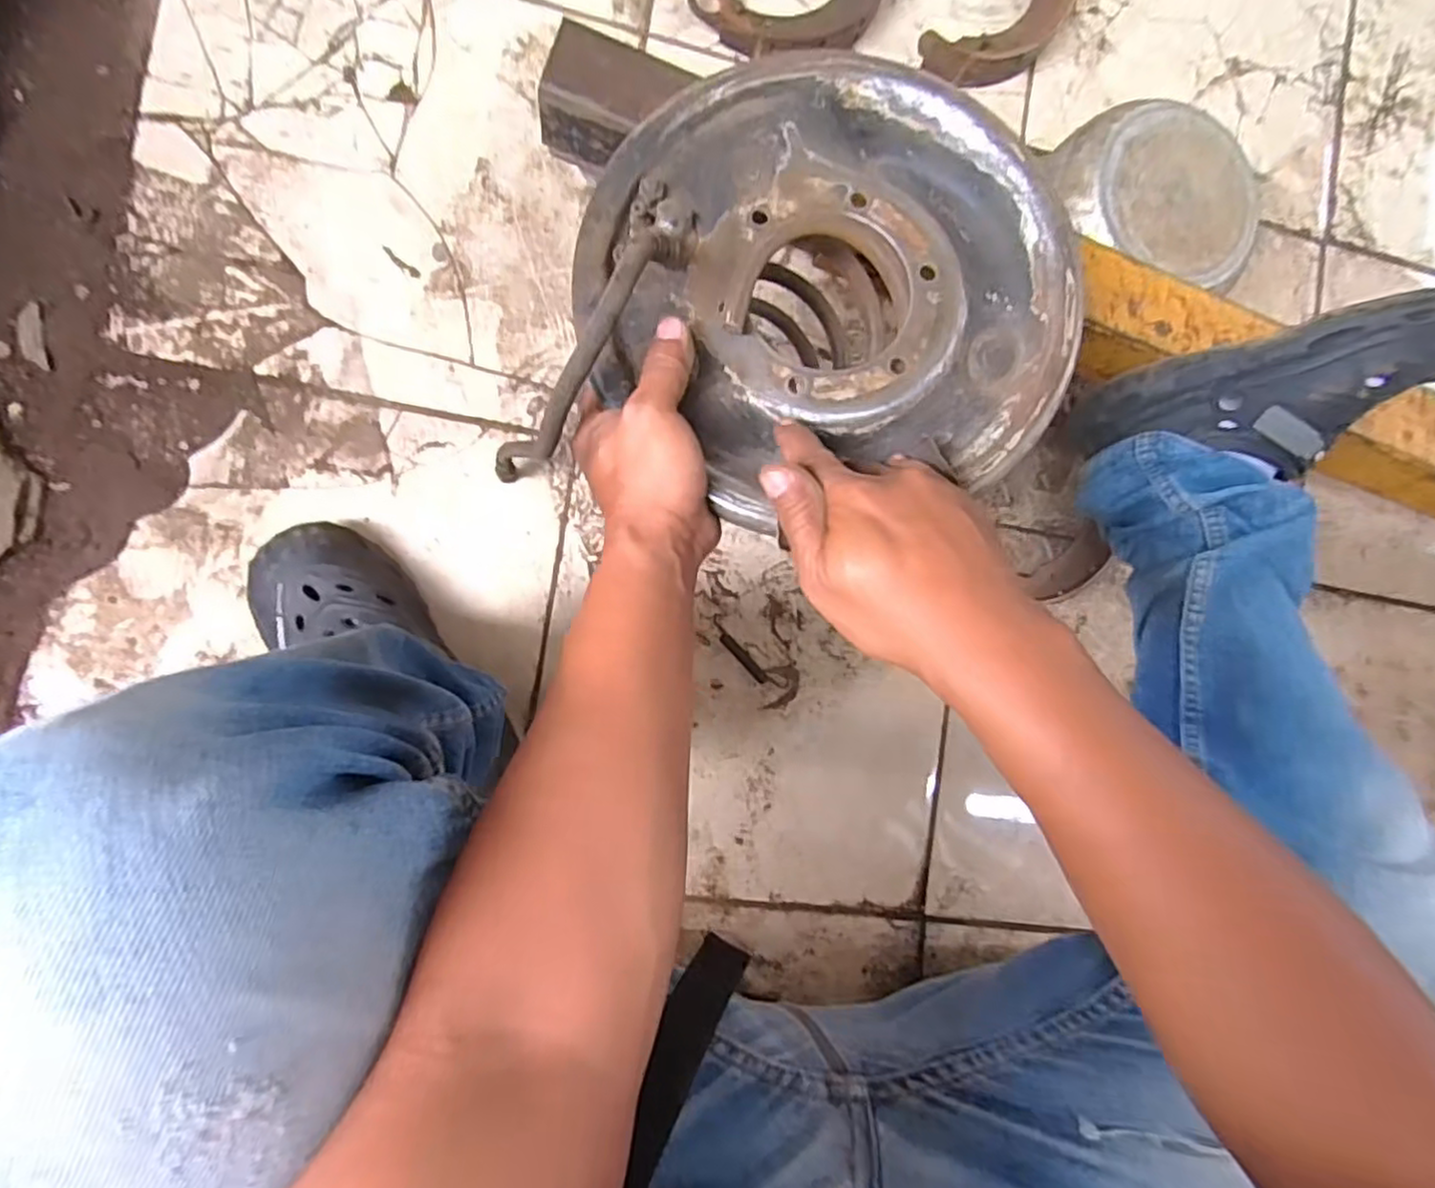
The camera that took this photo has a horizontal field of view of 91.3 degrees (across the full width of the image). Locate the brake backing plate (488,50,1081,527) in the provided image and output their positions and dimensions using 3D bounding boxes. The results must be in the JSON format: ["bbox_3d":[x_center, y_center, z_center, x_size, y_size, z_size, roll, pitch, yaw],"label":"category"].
[{"bbox_3d":[0.054,-0.165,0.375,0.263,0.054,0.249,9,88,-10],"label":"brake backing plate"}]

